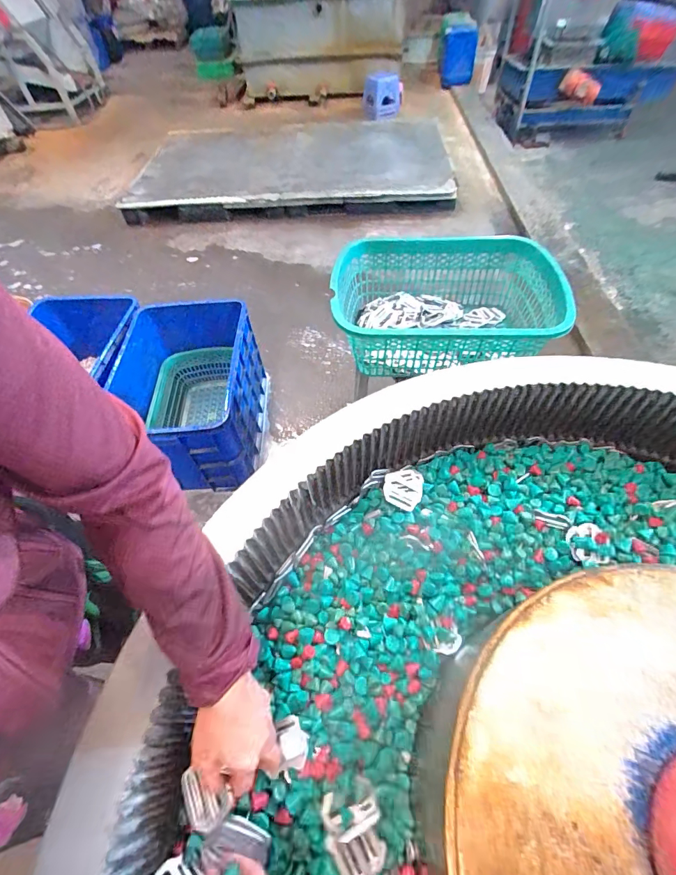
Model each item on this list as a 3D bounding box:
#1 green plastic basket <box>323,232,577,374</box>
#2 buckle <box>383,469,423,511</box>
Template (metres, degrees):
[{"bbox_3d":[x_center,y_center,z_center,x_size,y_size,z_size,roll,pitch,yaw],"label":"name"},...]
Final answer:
[{"bbox_3d":[0.216,-0.280,0.853,0.444,0.160,0.343,4,55,6],"label":"green plastic basket"},{"bbox_3d":[0.103,0.081,0.623,0.060,0.006,0.069,8,55,9],"label":"buckle"}]

